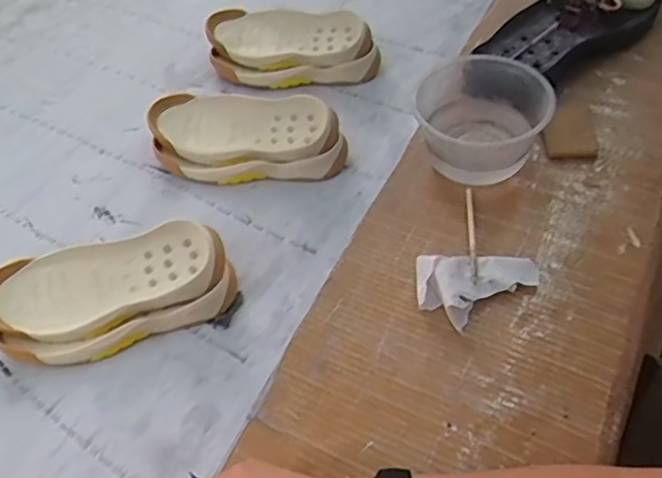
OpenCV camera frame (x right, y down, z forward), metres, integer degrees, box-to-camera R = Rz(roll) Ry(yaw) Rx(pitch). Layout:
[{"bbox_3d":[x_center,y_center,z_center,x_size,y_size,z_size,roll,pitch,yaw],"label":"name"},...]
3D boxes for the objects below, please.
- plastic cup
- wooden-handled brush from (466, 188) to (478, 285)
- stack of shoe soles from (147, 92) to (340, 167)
[{"bbox_3d":[0.149,-0.119,0.613,0.126,0.080,0.131,13,55,14],"label":"plastic cup"},{"bbox_3d":[0.134,-0.003,0.579,0.007,0.010,0.120,3,52,5],"label":"wooden-handled brush"},{"bbox_3d":[-0.101,-0.130,0.709,0.225,0.071,0.092,3,54,8],"label":"stack of shoe soles"}]

